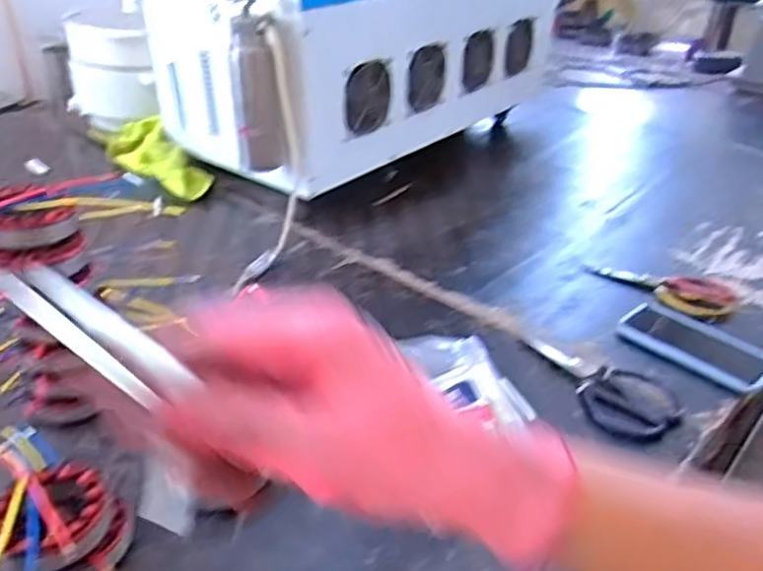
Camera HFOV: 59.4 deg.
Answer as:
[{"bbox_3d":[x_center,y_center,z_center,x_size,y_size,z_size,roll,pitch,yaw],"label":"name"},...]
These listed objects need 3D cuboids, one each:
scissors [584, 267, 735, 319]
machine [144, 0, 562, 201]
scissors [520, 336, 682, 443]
[{"bbox_3d":[0.385,-0.007,0.930,0.189,0.015,0.099,26,39,32],"label":"scissors"},{"bbox_3d":[0.001,-0.485,1.233,0.363,0.362,0.794,29,42,36],"label":"machine"},{"bbox_3d":[0.227,0.104,0.728,0.185,0.021,0.087,27,40,34],"label":"scissors"}]

